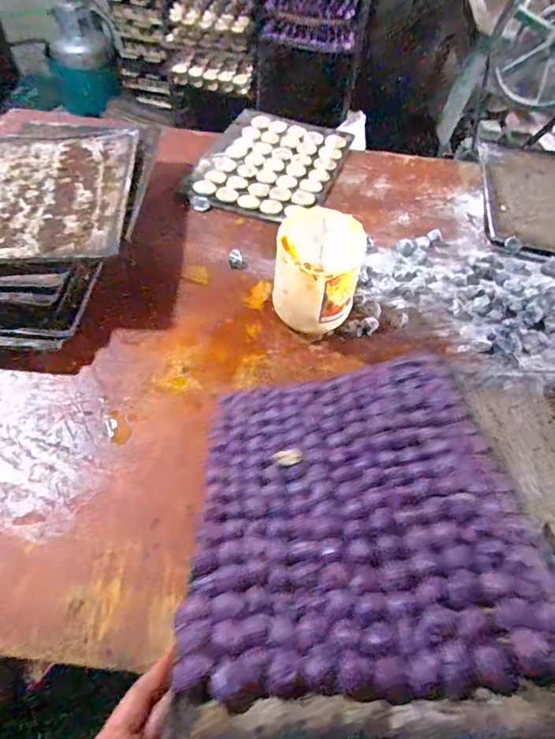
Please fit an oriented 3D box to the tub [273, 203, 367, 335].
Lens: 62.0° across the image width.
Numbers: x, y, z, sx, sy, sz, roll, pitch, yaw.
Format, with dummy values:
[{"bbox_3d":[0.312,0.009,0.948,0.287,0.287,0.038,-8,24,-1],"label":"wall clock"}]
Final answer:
[{"bbox_3d":[0.072,-0.168,0.815,0.135,0.171,0.163,13,50,6],"label":"tub"}]

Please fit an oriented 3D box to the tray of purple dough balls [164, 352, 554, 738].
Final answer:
[{"bbox_3d":[0.075,0.137,0.488,0.315,0.049,0.427,-10,34,5],"label":"tray of purple dough balls"}]

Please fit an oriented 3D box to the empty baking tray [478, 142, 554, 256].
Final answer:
[{"bbox_3d":[0.674,-0.429,1.136,0.334,0.041,0.488,11,50,4],"label":"empty baking tray"}]

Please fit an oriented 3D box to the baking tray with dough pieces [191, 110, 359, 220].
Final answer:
[{"bbox_3d":[-0.014,-0.528,1.166,0.335,0.032,0.440,18,50,10],"label":"baking tray with dough pieces"}]

